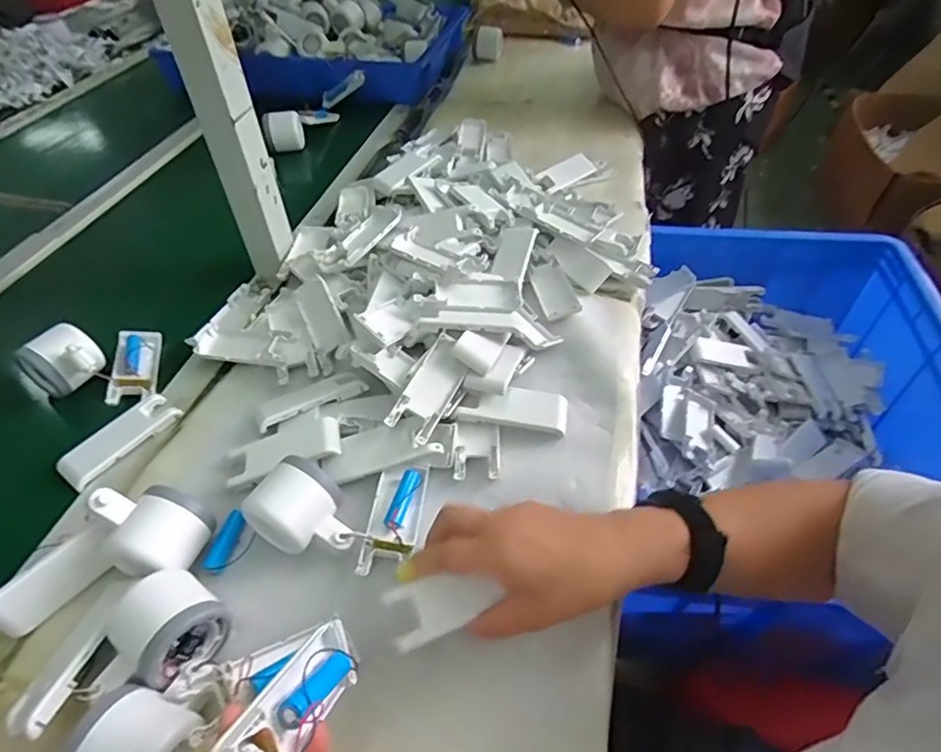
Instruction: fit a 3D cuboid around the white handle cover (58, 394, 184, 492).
[{"bbox_3d":[-0.318,0.056,0.518,0.041,0.011,0.104,23,51,22],"label":"white handle cover"}]

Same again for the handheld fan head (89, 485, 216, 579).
[{"bbox_3d":[-0.235,0.114,0.420,0.073,0.065,0.058,12,47,13],"label":"handheld fan head"}]

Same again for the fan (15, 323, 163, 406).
[{"bbox_3d":[-0.366,-0.015,0.560,0.114,0.055,0.089,-31,53,-26],"label":"fan"}]

